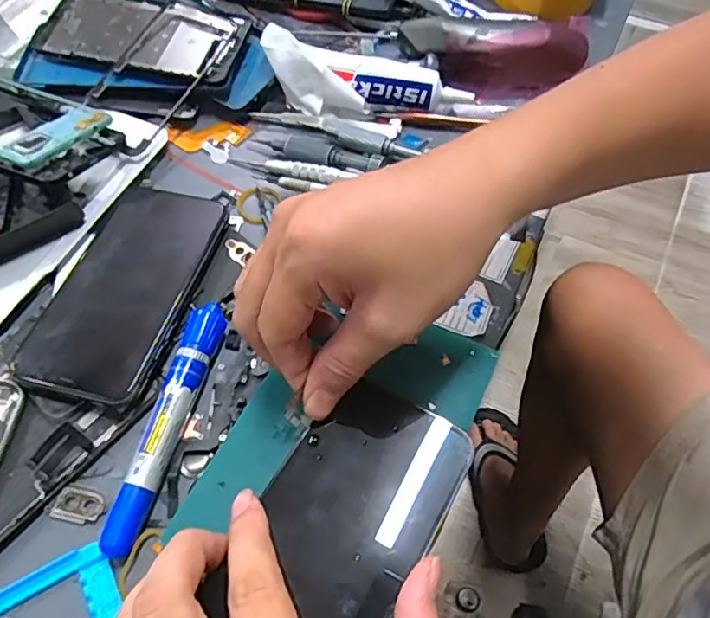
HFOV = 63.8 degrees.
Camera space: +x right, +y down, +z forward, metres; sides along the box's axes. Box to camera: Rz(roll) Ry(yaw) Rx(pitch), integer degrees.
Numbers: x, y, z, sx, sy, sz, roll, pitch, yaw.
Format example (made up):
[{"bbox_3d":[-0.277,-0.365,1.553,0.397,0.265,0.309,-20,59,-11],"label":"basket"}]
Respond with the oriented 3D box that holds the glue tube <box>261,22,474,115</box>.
[{"bbox_3d":[0.004,-0.169,0.420,0.153,0.034,0.040,14,59,9],"label":"glue tube"}]

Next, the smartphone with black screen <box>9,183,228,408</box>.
[{"bbox_3d":[-0.136,-0.016,0.339,0.079,0.013,0.145,13,59,8],"label":"smartphone with black screen"}]

